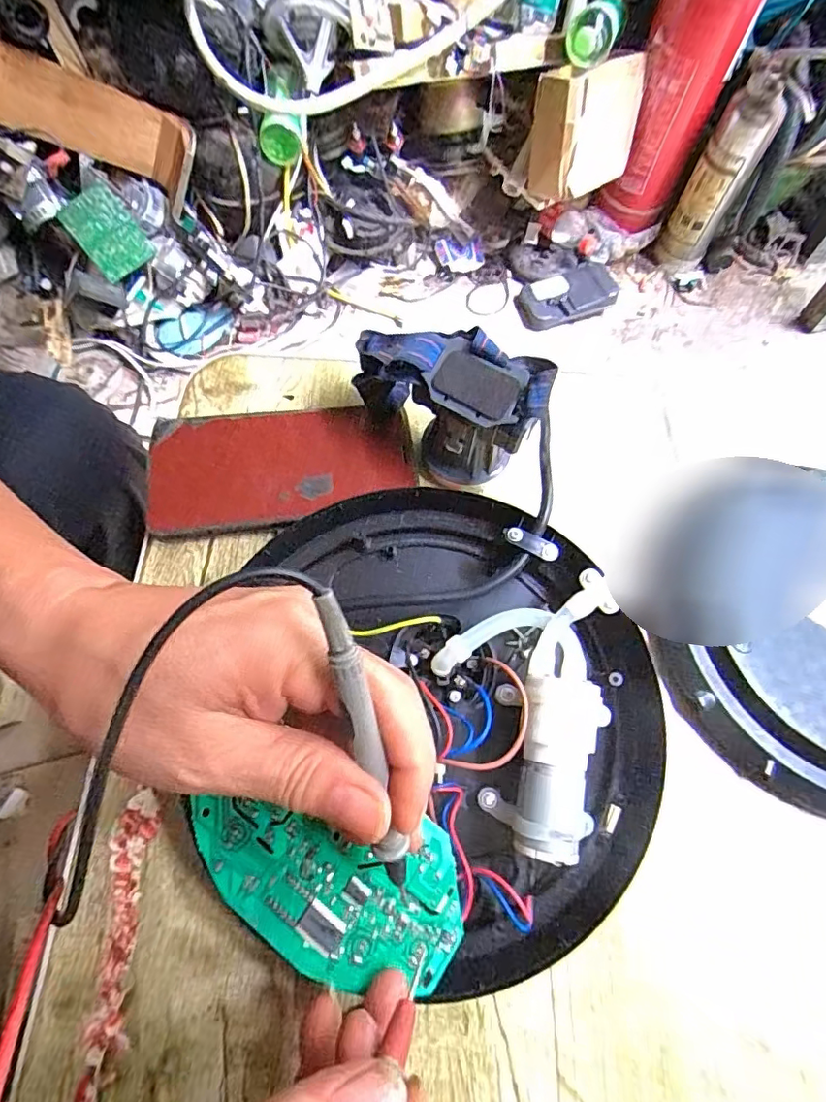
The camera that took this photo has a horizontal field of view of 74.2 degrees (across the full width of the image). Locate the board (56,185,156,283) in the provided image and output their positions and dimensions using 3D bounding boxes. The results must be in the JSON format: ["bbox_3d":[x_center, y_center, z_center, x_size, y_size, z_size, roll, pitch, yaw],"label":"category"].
[{"bbox_3d":[-0.498,-0.516,0.889,0.095,0.013,0.133,-43,101,-13],"label":"board"}]

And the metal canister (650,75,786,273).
[{"bbox_3d":[0.535,-0.649,0.967,0.090,0.313,0.074,30,70,11],"label":"metal canister"}]

